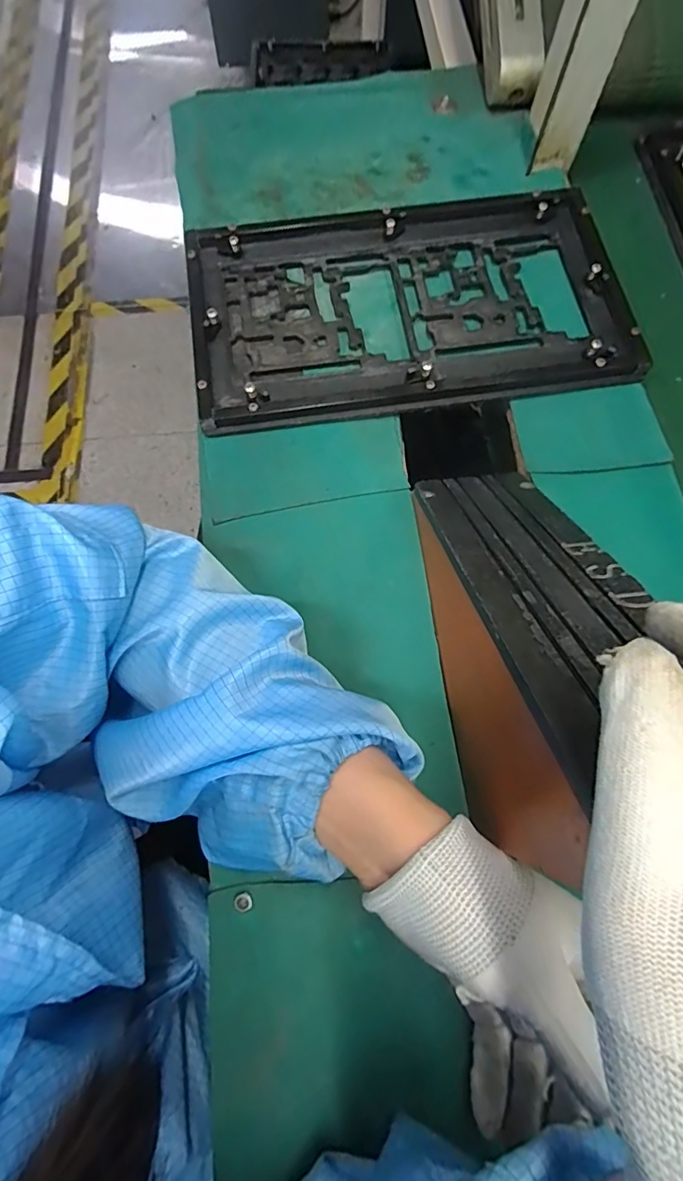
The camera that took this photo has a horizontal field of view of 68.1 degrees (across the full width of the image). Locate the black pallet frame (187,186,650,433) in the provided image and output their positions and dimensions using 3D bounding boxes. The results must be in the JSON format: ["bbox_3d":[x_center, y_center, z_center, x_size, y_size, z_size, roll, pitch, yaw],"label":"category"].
[{"bbox_3d":[0.051,-0.230,0.403,0.331,0.025,0.195,-7,72,-4],"label":"black pallet frame"}]

